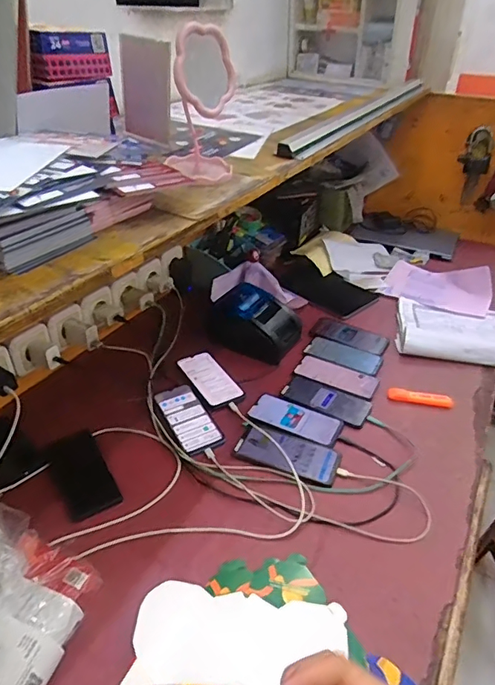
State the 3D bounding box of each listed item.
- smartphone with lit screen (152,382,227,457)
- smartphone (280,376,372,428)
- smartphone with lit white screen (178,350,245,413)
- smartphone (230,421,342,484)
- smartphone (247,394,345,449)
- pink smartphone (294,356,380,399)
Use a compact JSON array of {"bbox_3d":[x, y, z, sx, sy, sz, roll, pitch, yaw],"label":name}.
[{"bbox_3d":[-0.109,0.135,0.883,0.076,0.012,0.174,-17,39,-24],"label":"smartphone with lit screen"},{"bbox_3d":[0.152,0.108,0.940,0.165,0.010,0.073,22,40,27],"label":"smartphone"},{"bbox_3d":[-0.071,0.070,0.960,0.076,0.009,0.161,-18,39,-25],"label":"smartphone with lit white screen"},{"bbox_3d":[0.068,0.180,0.806,0.163,0.016,0.086,16,38,21],"label":"smartphone"},{"bbox_3d":[0.088,0.138,0.881,0.165,0.011,0.072,20,39,24],"label":"smartphone"},{"bbox_3d":[0.184,0.069,1.003,0.165,0.008,0.079,18,38,22],"label":"pink smartphone"}]

